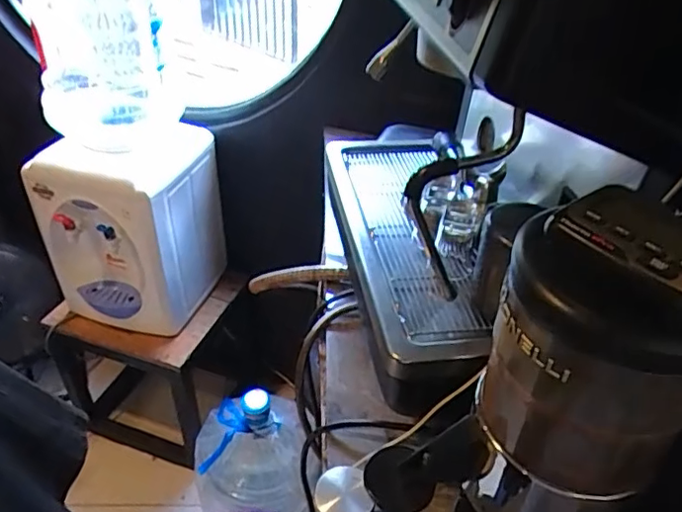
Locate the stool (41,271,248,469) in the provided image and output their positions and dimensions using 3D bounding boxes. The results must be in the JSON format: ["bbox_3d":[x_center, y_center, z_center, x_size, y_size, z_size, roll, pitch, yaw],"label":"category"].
[{"bbox_3d":[-0.469,0.303,1.562,0.333,0.505,0.288,14,39,14],"label":"stool"}]

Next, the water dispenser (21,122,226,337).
[{"bbox_3d":[-0.470,-0.080,1.348,0.298,0.418,0.330,10,39,8],"label":"water dispenser"}]

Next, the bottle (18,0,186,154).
[{"bbox_3d":[-0.465,-0.382,1.154,0.273,0.428,0.242,-13,41,-19],"label":"bottle"}]

